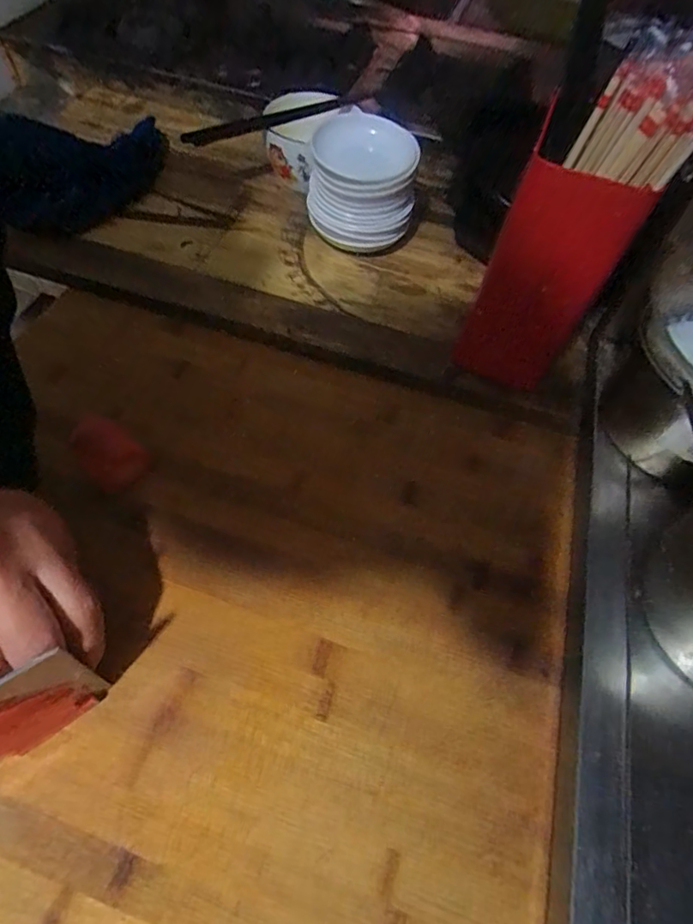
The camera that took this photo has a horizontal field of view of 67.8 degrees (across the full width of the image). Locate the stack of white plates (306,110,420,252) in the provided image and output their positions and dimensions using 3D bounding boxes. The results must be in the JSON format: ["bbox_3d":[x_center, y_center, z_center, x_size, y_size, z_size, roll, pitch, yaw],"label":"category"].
[{"bbox_3d":[0.011,-0.253,0.472,0.094,0.081,0.102,2,61,-4],"label":"stack of white plates"}]

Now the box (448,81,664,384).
[{"bbox_3d":[0.136,-0.126,0.362,0.077,0.167,0.043,28,59,12],"label":"box"}]

